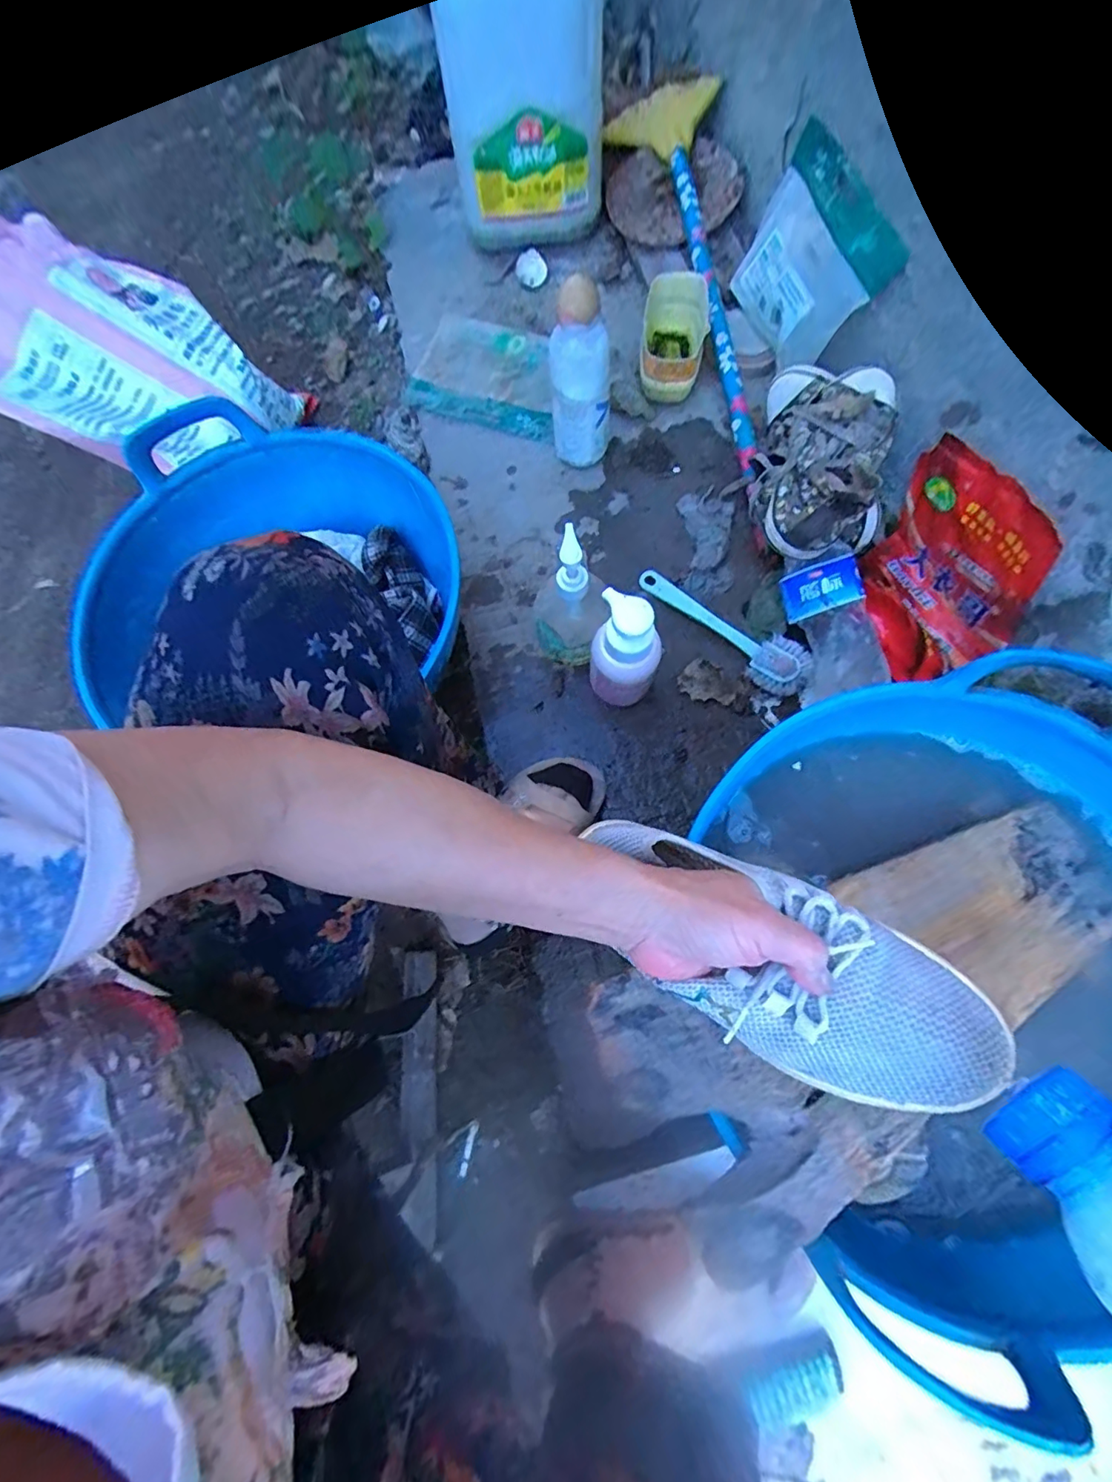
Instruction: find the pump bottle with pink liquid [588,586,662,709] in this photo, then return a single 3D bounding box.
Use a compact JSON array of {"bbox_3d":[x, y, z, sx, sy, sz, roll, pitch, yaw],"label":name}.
[{"bbox_3d":[0.066,-0.077,0.530,0.062,0.158,0.052,24,76,8],"label":"pump bottle with pink liquid"}]

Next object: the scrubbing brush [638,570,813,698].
[{"bbox_3d":[0.189,-0.133,0.598,0.056,0.032,0.212,-42,77,-10],"label":"scrubbing brush"}]

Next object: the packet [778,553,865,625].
[{"bbox_3d":[0.274,-0.158,0.560,0.073,0.022,0.049,-20,86,28],"label":"packet"}]

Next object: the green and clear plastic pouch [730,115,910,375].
[{"bbox_3d":[0.286,-0.556,0.623,0.027,0.149,0.227,-5,68,-28],"label":"green and clear plastic pouch"}]

